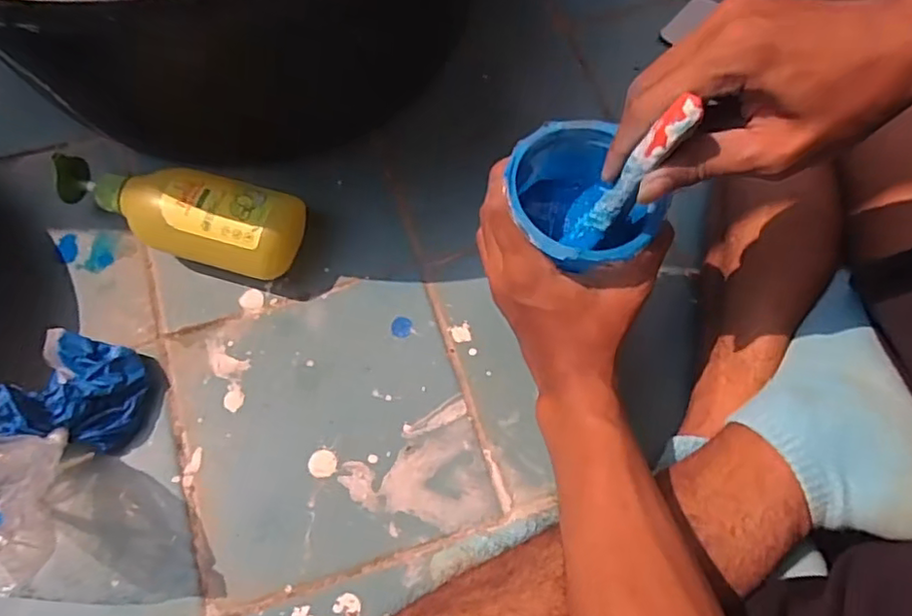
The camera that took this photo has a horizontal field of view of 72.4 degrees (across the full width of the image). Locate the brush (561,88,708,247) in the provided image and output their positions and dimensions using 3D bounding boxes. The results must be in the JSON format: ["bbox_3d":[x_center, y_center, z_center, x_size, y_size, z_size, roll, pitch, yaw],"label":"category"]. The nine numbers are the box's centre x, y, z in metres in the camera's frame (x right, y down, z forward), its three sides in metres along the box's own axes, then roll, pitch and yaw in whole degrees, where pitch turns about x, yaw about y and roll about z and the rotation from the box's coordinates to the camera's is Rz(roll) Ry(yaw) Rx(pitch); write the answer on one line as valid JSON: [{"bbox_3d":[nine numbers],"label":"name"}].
[{"bbox_3d":[0.084,-0.064,0.314,0.020,0.120,0.025,28,69,-3],"label":"brush"}]

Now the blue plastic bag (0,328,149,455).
[{"bbox_3d":[-0.269,0.051,0.414,0.104,0.064,0.076,2,69,-2],"label":"blue plastic bag"}]

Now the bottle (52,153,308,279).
[{"bbox_3d":[-0.209,-0.068,0.471,0.193,0.057,0.070,11,69,1],"label":"bottle"}]

